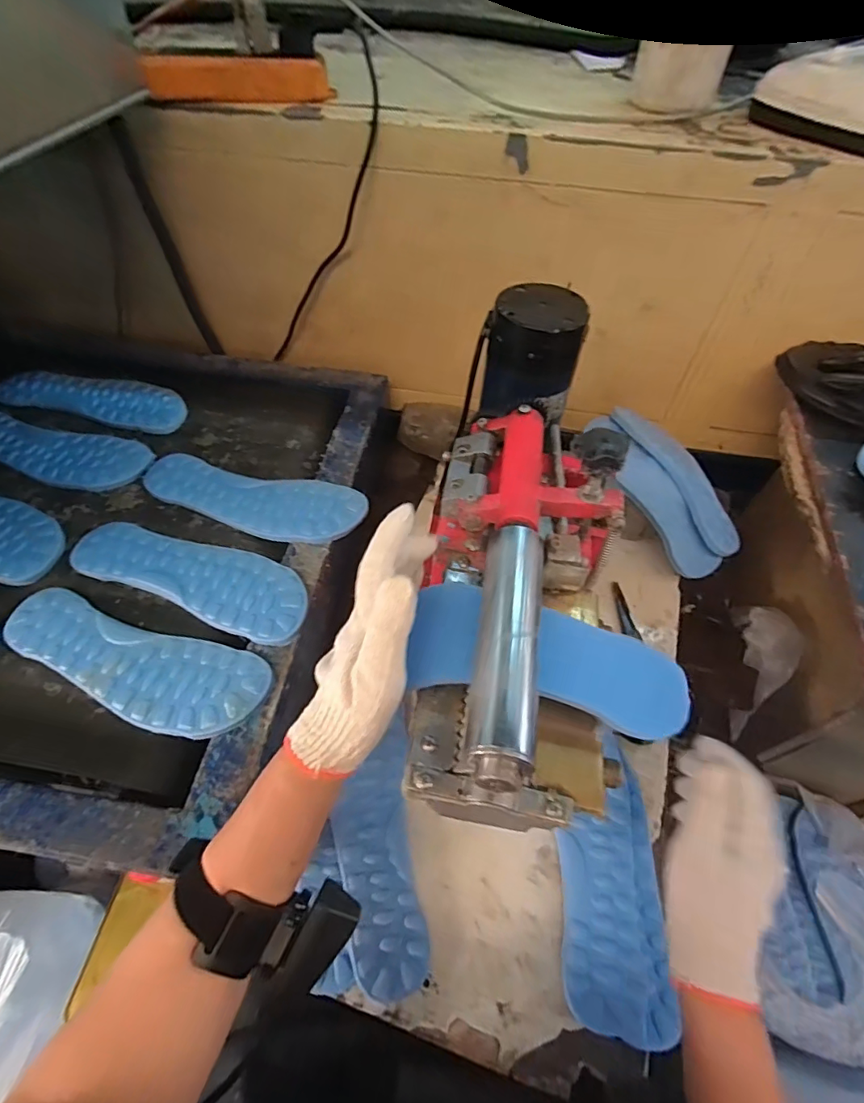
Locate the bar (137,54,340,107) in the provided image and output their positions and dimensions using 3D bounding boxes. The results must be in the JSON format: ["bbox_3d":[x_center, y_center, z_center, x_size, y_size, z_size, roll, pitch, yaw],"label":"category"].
[{"bbox_3d":[-0.193,-0.477,0.515,0.173,0.036,0.028,-7,55,-7],"label":"bar"}]

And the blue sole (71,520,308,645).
[{"bbox_3d":[-0.233,0.017,0.494,0.251,0.011,0.080,19,56,11],"label":"blue sole"}]

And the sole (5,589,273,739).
[{"bbox_3d":[-0.263,0.097,0.443,0.245,0.015,0.080,16,56,9],"label":"sole"}]

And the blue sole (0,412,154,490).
[{"bbox_3d":[-0.454,-0.120,0.598,0.253,0.010,0.080,13,55,7],"label":"blue sole"}]

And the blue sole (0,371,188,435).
[{"bbox_3d":[-0.435,-0.201,0.660,0.237,0.021,0.082,10,55,5],"label":"blue sole"}]

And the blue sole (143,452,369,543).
[{"bbox_3d":[-0.199,-0.059,0.559,0.252,0.015,0.080,13,55,7],"label":"blue sole"}]

